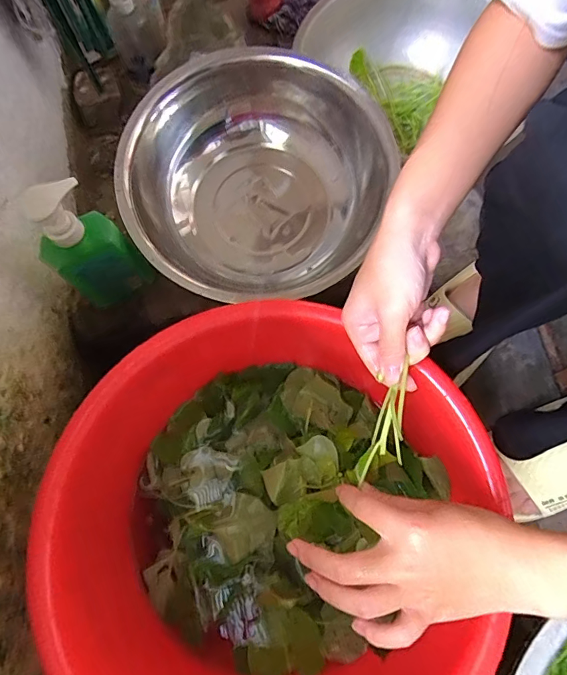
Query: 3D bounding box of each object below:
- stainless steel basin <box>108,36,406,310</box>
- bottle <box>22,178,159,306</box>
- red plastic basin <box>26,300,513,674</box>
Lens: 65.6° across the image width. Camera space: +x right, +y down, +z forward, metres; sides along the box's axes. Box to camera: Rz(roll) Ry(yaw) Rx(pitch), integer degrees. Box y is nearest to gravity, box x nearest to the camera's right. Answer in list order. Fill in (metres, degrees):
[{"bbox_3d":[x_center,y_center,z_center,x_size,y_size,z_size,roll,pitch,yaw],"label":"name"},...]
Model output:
[{"bbox_3d":[-0.033,-0.200,0.593,0.326,0.139,0.323,0,73,2],"label":"stainless steel basin"},{"bbox_3d":[-0.222,-0.101,0.511,0.089,0.210,0.045,-24,74,-6],"label":"bottle"},{"bbox_3d":[-0.012,0.160,0.391,0.331,0.145,0.330,31,76,11],"label":"red plastic basin"}]

